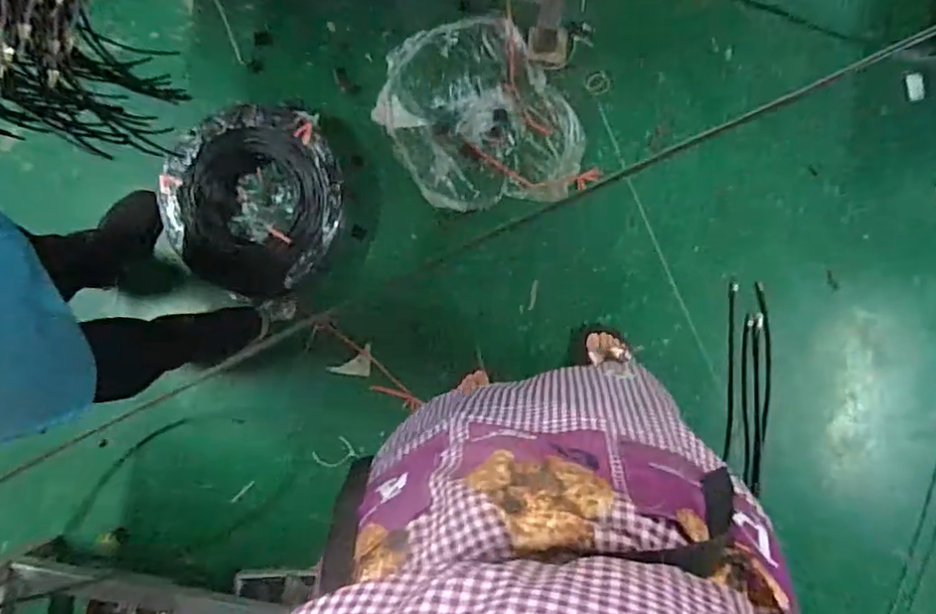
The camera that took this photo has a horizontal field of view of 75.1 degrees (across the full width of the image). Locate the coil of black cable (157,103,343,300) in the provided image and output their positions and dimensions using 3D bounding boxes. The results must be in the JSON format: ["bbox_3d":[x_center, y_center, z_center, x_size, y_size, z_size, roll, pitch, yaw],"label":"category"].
[{"bbox_3d":[-0.456,-0.225,1.308,0.373,0.121,0.391,0,91,3],"label":"coil of black cable"}]

